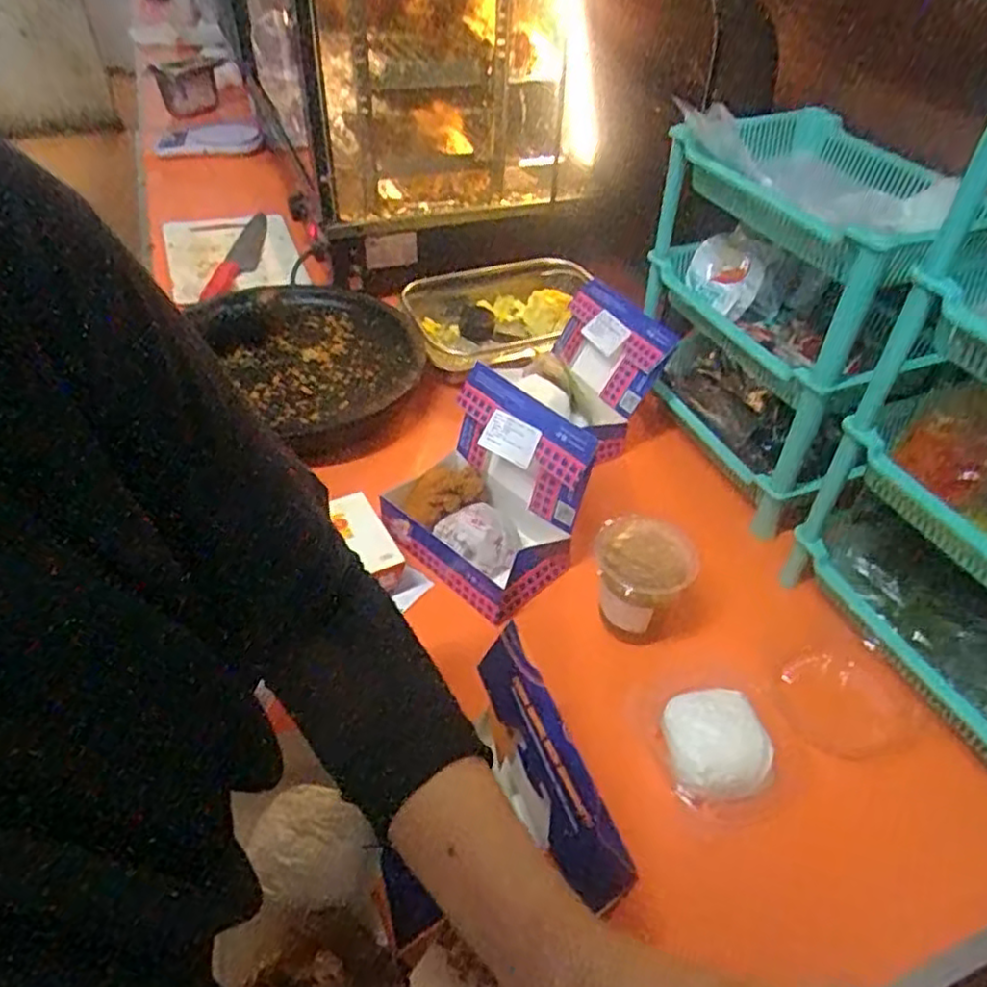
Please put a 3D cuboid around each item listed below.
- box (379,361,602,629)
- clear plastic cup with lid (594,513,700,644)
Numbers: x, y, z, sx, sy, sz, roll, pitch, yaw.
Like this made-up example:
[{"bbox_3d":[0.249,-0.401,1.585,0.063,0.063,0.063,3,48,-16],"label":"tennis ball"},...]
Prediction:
[{"bbox_3d":[-0.012,-0.007,0.694,0.143,0.142,0.188,-34,55,-32],"label":"box"},{"bbox_3d":[0.133,0.080,0.637,0.084,0.093,0.082,2,44,-2],"label":"clear plastic cup with lid"}]

